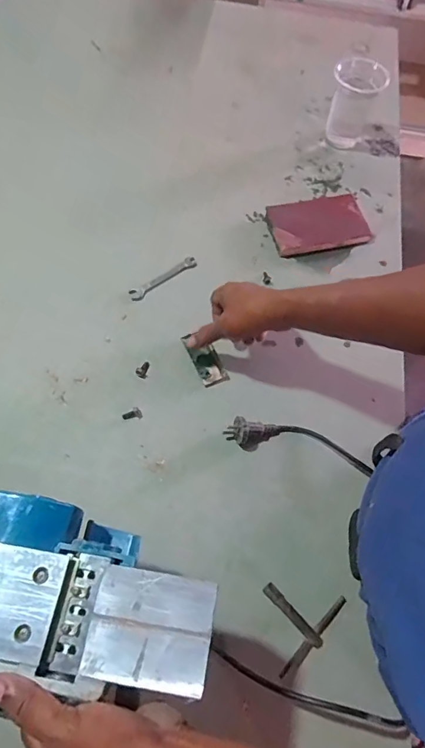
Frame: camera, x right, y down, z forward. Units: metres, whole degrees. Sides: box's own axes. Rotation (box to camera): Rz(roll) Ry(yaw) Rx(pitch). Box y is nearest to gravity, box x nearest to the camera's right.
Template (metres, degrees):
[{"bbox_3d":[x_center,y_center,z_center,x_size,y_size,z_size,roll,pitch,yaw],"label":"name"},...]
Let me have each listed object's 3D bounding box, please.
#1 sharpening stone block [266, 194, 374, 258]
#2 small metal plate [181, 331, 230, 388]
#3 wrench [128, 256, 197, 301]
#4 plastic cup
[{"bbox_3d":[0.169,-0.240,0.730,0.149,0.028,0.102,-7,65,-6],"label":"sharpening stone block"},{"bbox_3d":[-0.010,-0.021,0.624,0.035,0.006,0.081,-22,67,-13],"label":"small metal plate"},{"bbox_3d":[-0.074,-0.142,0.678,0.113,0.009,0.025,-35,71,-18],"label":"wrench"},{"bbox_3d":[0.242,-0.469,0.788,0.087,0.111,0.105,20,65,7],"label":"plastic cup"}]

